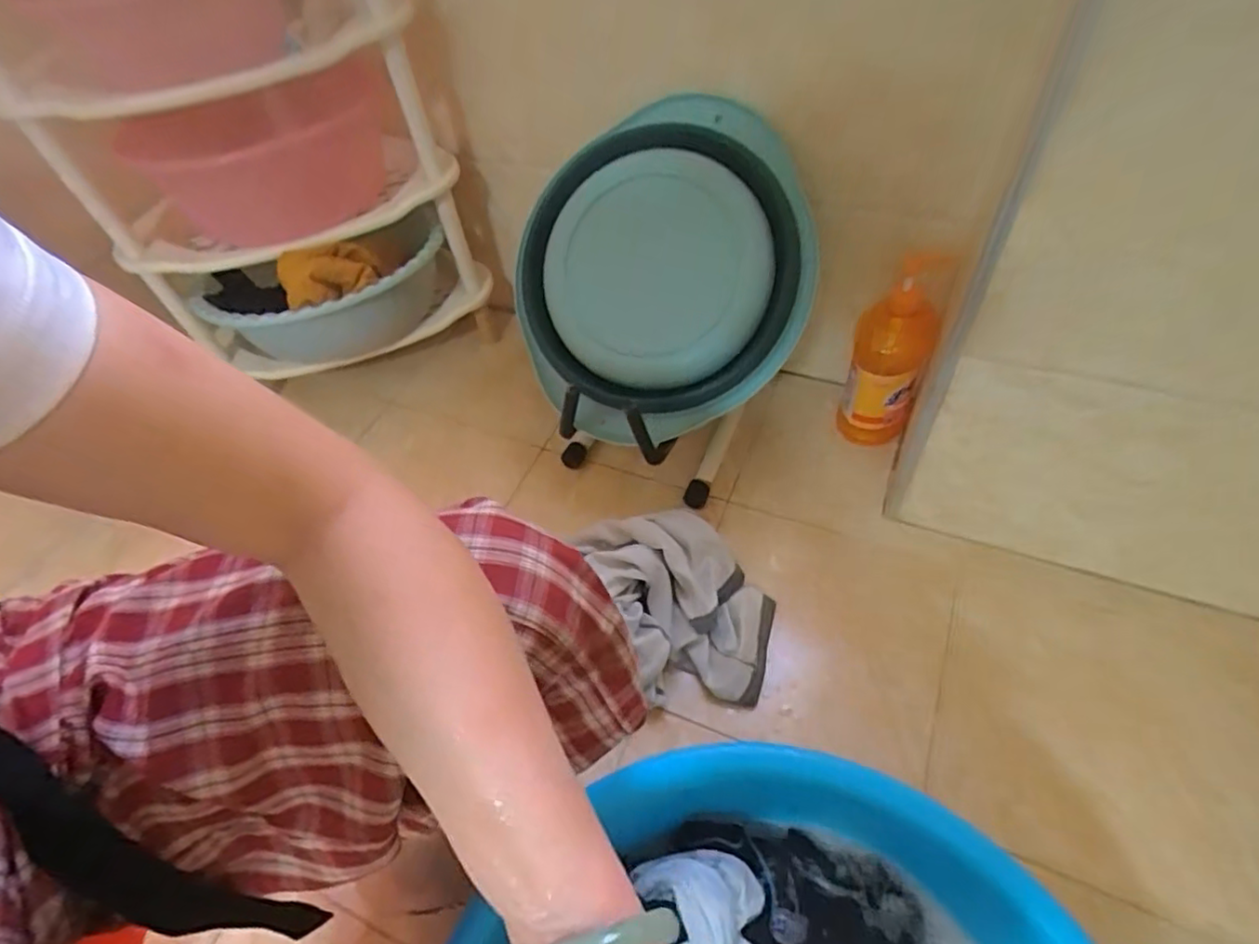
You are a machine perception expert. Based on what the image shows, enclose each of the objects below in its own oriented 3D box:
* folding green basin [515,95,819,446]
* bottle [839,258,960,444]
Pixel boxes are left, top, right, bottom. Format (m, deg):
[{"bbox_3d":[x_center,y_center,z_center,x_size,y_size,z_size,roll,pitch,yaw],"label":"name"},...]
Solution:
[{"bbox_3d":[0.042,-0.237,0.790,0.359,0.106,0.413,9,95,10],"label":"folding green basin"},{"bbox_3d":[0.341,-0.140,0.835,0.090,0.260,0.081,7,58,9],"label":"bottle"}]

